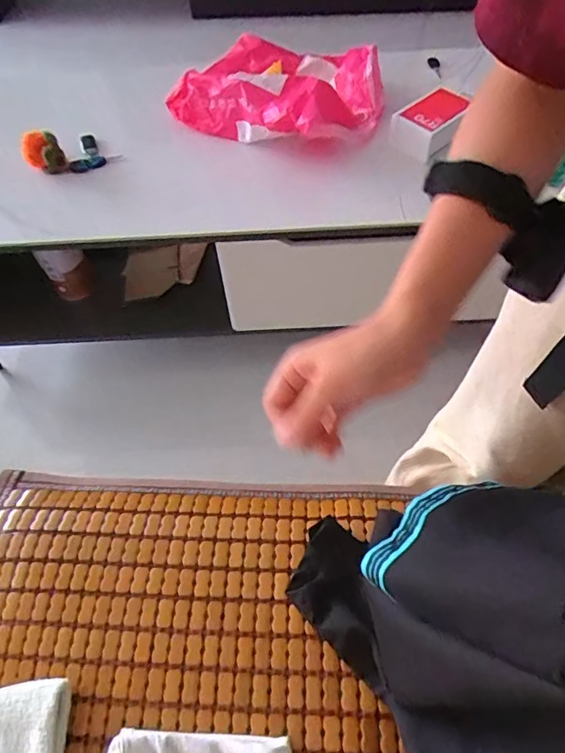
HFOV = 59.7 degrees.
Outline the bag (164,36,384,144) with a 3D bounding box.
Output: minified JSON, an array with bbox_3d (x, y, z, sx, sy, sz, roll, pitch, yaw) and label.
[{"bbox_3d":[0.003,-0.600,1.009,0.385,0.122,0.308,28,63,19],"label":"bag"}]

